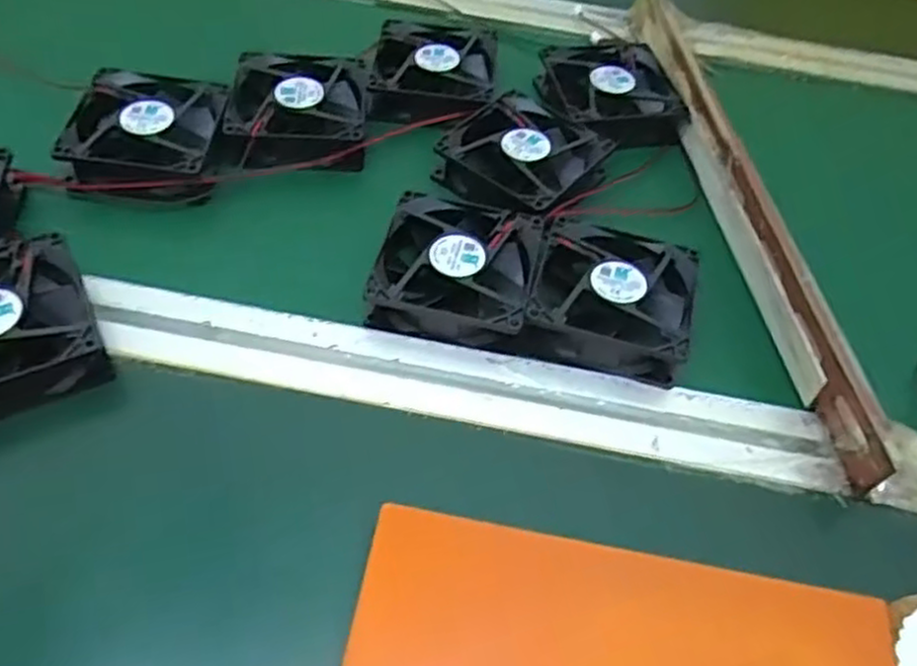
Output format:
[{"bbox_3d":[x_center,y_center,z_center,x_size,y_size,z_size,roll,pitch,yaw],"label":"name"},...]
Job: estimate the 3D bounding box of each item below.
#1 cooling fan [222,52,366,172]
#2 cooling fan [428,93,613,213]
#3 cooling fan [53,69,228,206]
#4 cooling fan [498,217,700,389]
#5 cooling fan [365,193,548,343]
[{"bbox_3d":[-0.097,-0.136,0.465,0.078,0.024,0.079,-1,53,-7],"label":"cooling fan"},{"bbox_3d":[0.037,-0.104,0.454,0.079,0.020,0.086,38,58,21],"label":"cooling fan"},{"bbox_3d":[-0.179,-0.116,0.440,0.079,0.023,0.082,1,53,-5],"label":"cooling fan"},{"bbox_3d":[0.078,-0.019,0.395,0.083,0.026,0.084,16,53,6],"label":"cooling fan"},{"bbox_3d":[-0.002,-0.034,0.400,0.081,0.022,0.080,13,52,4],"label":"cooling fan"}]

